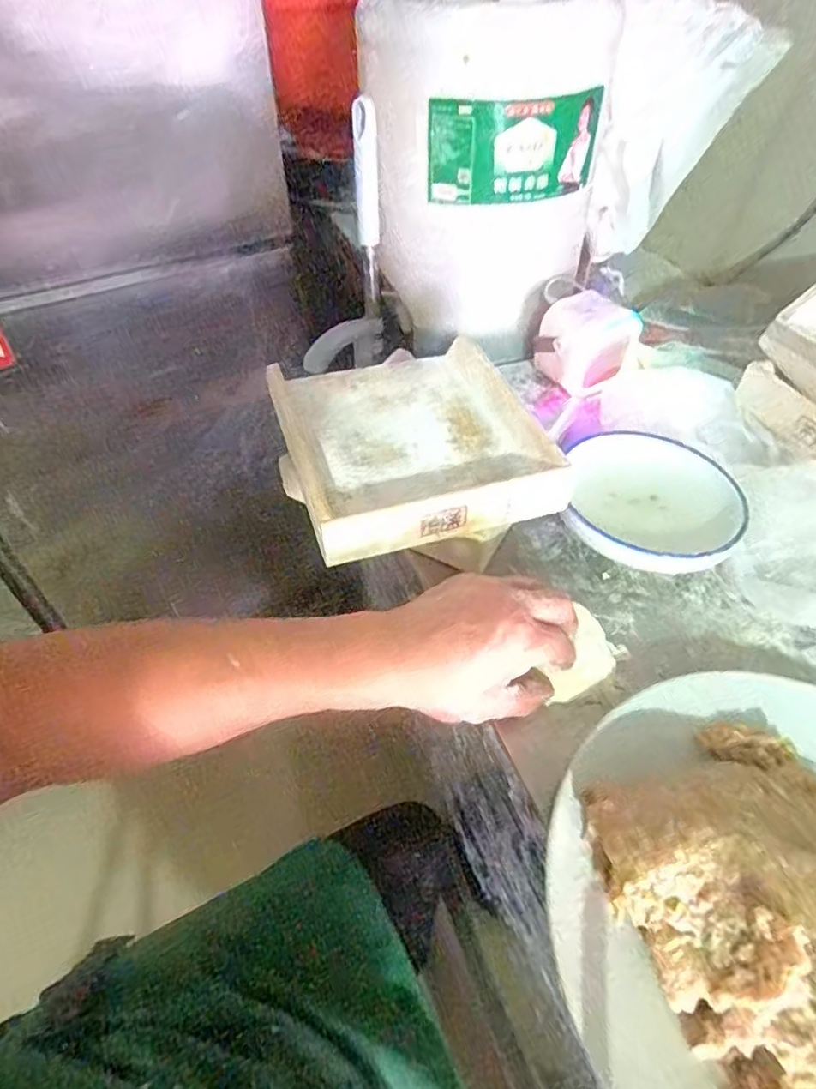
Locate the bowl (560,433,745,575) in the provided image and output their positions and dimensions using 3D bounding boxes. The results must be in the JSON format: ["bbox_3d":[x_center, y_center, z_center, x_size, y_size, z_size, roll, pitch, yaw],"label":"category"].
[{"bbox_3d":[0.214,-0.041,0.530,0.154,0.042,0.157,7,49,6],"label":"bowl"}]

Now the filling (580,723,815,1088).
[{"bbox_3d":[0.191,0.186,0.291,0.148,0.056,0.186,-18,51,-16],"label":"filling"}]

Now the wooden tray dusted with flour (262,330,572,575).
[{"bbox_3d":[-0.002,-0.105,0.528,0.215,0.048,0.256,-15,50,-13],"label":"wooden tray dusted with flour"}]

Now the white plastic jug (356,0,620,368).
[{"bbox_3d":[0.081,-0.429,0.685,0.249,0.345,0.230,17,50,14],"label":"white plastic jug"}]

